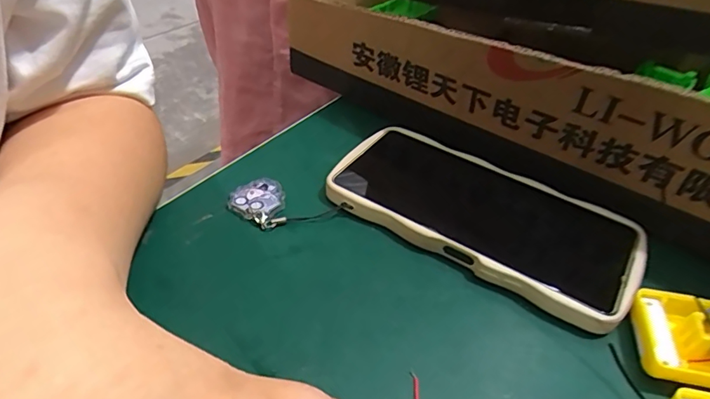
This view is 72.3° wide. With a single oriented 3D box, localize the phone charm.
[{"bbox_3d":[-0.052,0.002,0.277,0.037,0.004,0.031,37,48,26],"label":"phone charm"}]

